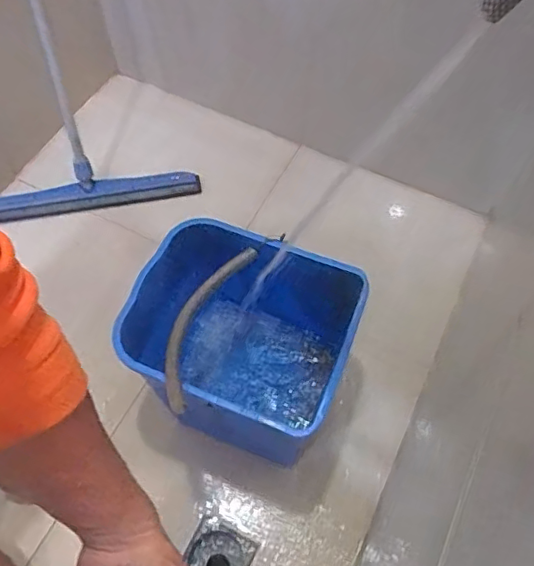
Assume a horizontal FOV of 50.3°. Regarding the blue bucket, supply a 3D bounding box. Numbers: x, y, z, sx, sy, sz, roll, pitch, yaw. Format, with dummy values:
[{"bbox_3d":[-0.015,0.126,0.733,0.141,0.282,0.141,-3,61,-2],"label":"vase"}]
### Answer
[{"bbox_3d":[-0.050,0.121,1.069,0.378,0.316,0.309,19,60,10],"label":"blue bucket"}]

